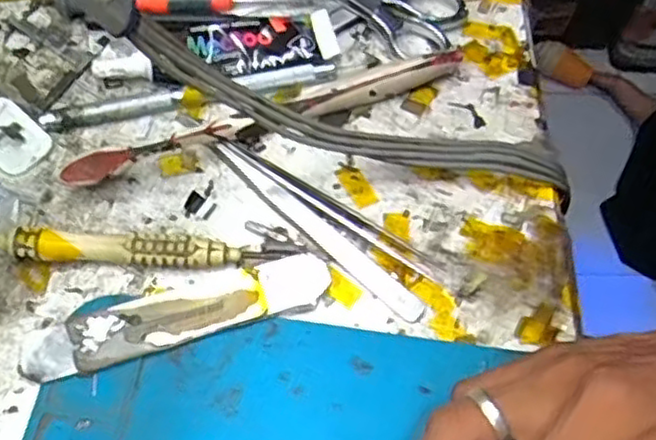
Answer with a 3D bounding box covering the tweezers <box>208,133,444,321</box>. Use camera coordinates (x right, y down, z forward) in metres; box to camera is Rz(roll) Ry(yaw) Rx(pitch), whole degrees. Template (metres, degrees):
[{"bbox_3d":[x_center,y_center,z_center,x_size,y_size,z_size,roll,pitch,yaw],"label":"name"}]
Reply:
[{"bbox_3d":[-0.001,-0.001,0.287,0.107,0.008,0.026,36,67,16],"label":"tweezers"}]

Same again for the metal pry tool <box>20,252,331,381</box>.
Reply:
[{"bbox_3d":[-0.056,0.036,0.266,0.114,0.007,0.023,-15,64,-10],"label":"metal pry tool"}]

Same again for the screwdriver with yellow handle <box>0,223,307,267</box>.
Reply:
[{"bbox_3d":[-0.069,0.013,0.275,0.114,0.014,0.011,3,62,-1],"label":"screwdriver with yellow handle"}]

